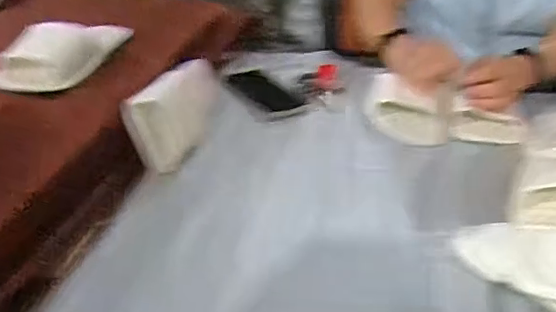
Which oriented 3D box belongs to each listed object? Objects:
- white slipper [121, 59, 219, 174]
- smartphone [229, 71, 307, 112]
[{"bbox_3d":[-0.128,-0.058,0.742,0.064,0.100,0.223,7,32,7],"label":"white slipper"},{"bbox_3d":[-0.024,-0.105,0.915,0.065,0.006,0.133,-21,39,-33],"label":"smartphone"}]

